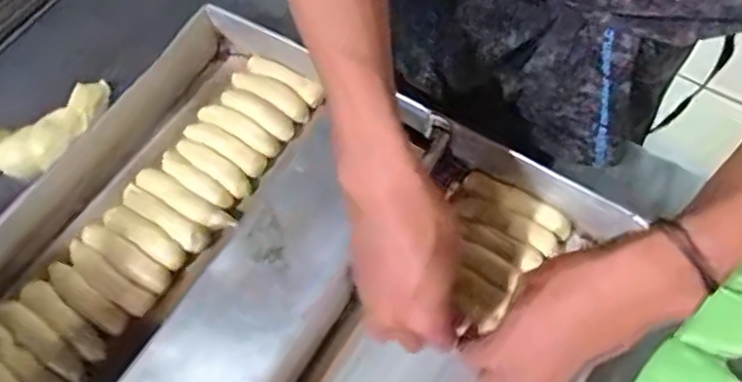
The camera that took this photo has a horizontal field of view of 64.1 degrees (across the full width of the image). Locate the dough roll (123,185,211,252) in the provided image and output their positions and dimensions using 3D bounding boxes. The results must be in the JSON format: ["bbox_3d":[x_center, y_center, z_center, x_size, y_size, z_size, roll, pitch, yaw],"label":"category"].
[{"bbox_3d":[-0.183,0.022,0.521,0.095,0.026,0.023,31,71,17],"label":"dough roll"}]

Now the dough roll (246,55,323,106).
[{"bbox_3d":[-0.085,-0.111,0.579,0.087,0.021,0.019,32,69,16],"label":"dough roll"}]

